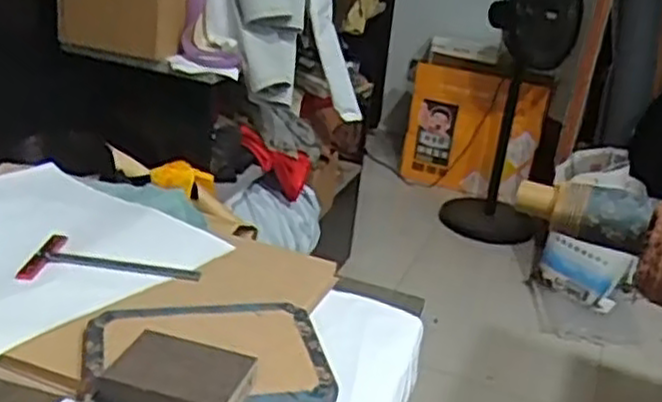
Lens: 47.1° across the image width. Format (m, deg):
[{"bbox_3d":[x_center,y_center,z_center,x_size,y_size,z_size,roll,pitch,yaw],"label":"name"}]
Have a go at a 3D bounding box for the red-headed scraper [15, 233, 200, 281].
[{"bbox_3d":[-0.223,0.066,0.786,0.174,0.021,0.068,6,23,-3],"label":"red-headed scraper"}]

